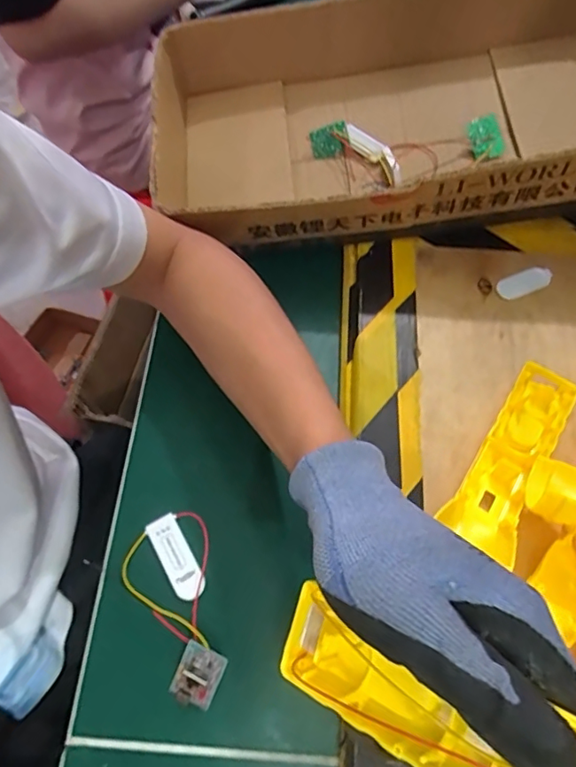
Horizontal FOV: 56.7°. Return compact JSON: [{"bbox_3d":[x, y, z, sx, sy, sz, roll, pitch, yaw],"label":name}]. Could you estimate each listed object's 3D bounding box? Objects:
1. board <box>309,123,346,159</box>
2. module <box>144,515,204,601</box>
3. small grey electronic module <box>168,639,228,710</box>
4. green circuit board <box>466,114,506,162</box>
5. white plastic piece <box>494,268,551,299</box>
[{"bbox_3d":[0.038,-0.226,0.499,0.034,0.027,0.005,-3,23,25],"label":"board"},{"bbox_3d":[-0.075,0.117,0.359,0.021,0.008,0.058,-27,66,-12],"label":"module"},{"bbox_3d":[-0.055,0.176,0.318,0.027,0.012,0.036,23,92,10],"label":"small grey electronic module"},{"bbox_3d":[0.176,-0.217,0.472,0.028,0.037,0.008,-1,33,47],"label":"green circuit board"},{"bbox_3d":[0.198,-0.084,0.446,0.051,0.004,0.020,-19,65,-9],"label":"white plastic piece"}]

